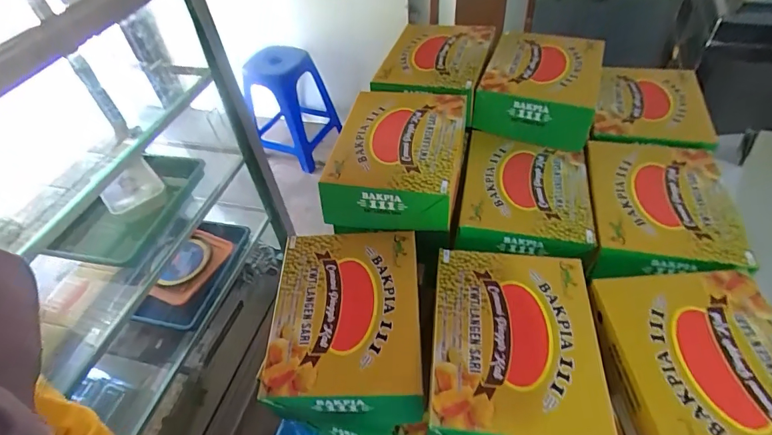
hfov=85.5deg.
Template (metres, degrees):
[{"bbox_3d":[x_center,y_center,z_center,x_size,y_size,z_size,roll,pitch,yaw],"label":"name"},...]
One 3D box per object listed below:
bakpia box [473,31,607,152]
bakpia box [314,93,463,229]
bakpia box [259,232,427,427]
[{"bbox_3d":[0.184,-0.160,0.506,0.127,0.062,0.162,12,51,17],"label":"bakpia box"},{"bbox_3d":[0.014,-0.067,0.447,0.130,0.055,0.164,6,49,12],"label":"bakpia box"},{"bbox_3d":[-0.036,0.093,0.374,0.131,0.049,0.160,-3,48,4],"label":"bakpia box"}]

